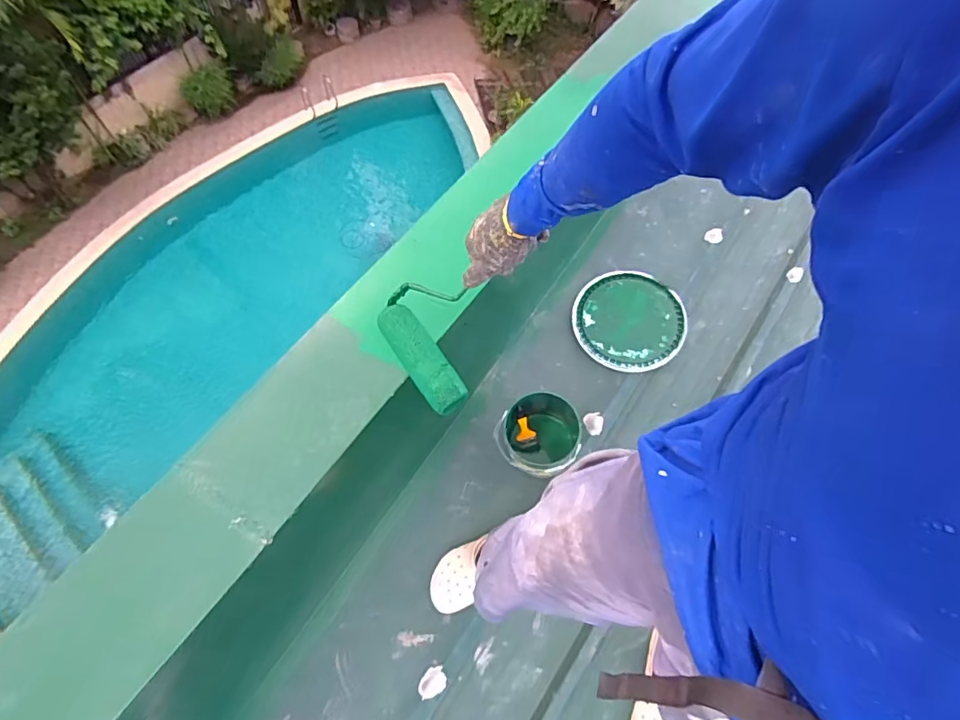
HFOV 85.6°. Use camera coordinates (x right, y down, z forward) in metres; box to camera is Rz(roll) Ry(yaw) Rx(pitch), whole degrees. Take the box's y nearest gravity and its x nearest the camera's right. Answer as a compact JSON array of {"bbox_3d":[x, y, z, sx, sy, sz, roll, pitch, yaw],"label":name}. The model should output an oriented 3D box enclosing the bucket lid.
[{"bbox_3d":[0.423,-0.118,1.476,0.303,0.027,0.307,-1,70,4],"label":"bucket lid"}]

